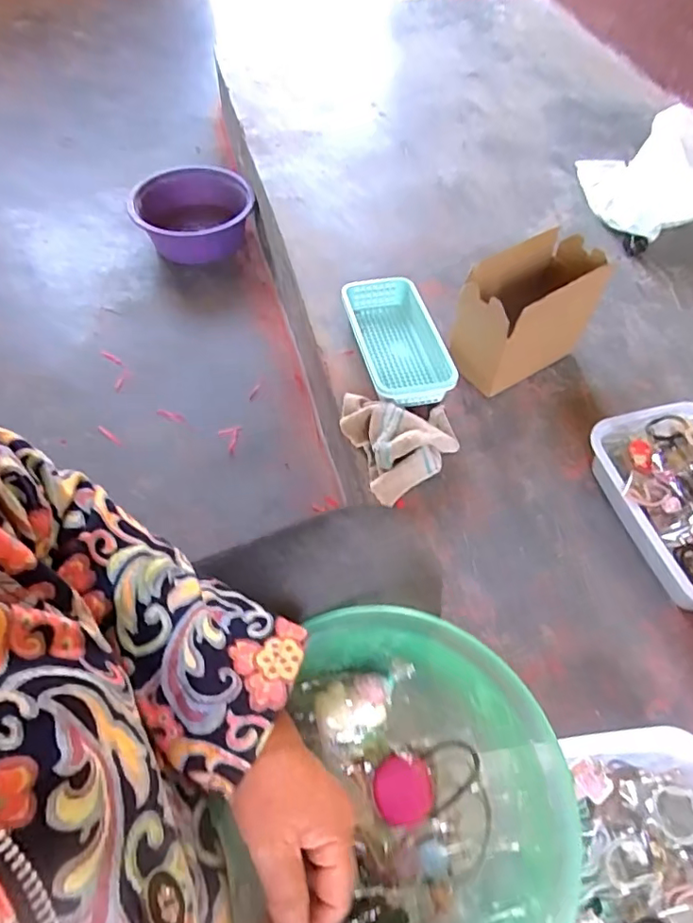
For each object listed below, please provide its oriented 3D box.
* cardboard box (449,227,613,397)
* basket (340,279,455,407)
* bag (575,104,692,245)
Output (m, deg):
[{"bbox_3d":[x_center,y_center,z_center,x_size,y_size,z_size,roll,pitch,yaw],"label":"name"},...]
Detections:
[{"bbox_3d":[0.263,-0.221,0.828,0.209,0.179,0.113,-25,63,-25],"label":"cardboard box"},{"bbox_3d":[0.084,-0.195,0.893,0.138,0.061,0.260,-7,56,-15],"label":"basket"},{"bbox_3d":[0.633,-0.590,1.115,0.258,0.151,0.275,-15,59,-20],"label":"bag"}]

